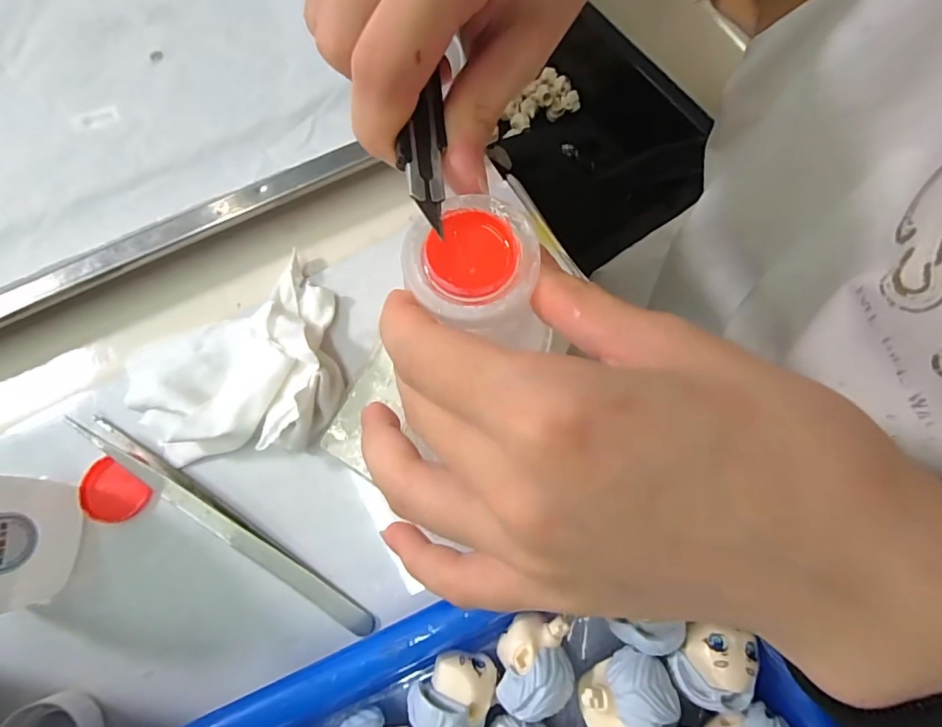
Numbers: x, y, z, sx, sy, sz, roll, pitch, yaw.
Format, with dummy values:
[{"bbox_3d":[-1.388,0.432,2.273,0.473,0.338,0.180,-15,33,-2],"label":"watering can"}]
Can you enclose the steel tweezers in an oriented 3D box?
[{"bbox_3d":[-0.094,0.058,0.179,0.134,0.011,0.009,33,76,8],"label":"steel tweezers"}]

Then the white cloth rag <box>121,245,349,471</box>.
[{"bbox_3d":[-0.095,-0.001,0.190,0.081,0.024,0.075,-9,75,-4],"label":"white cloth rag"}]

